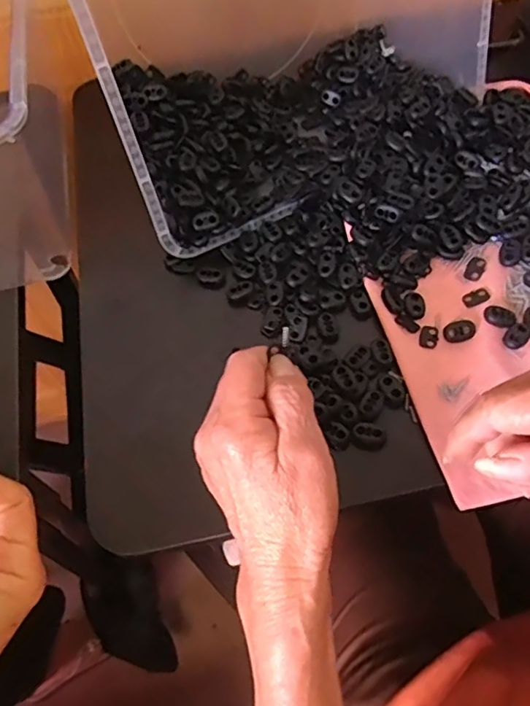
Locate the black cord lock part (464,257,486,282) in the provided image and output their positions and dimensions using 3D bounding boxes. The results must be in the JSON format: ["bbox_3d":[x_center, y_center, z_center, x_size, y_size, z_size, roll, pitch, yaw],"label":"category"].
[{"bbox_3d":[0.156,-0.062,0.412,0.013,0.007,0.019,24,63,18],"label":"black cord lock part"}]

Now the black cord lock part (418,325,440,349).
[{"bbox_3d":[0.116,-0.012,0.389,0.012,0.004,0.019,14,61,13],"label":"black cord lock part"}]

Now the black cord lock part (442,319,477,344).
[{"bbox_3d":[0.136,-0.016,0.386,0.022,0.005,0.015,-16,59,-5],"label":"black cord lock part"}]

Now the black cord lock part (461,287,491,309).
[{"bbox_3d":[0.153,-0.040,0.401,0.018,0.005,0.012,-22,59,-9],"label":"black cord lock part"}]

